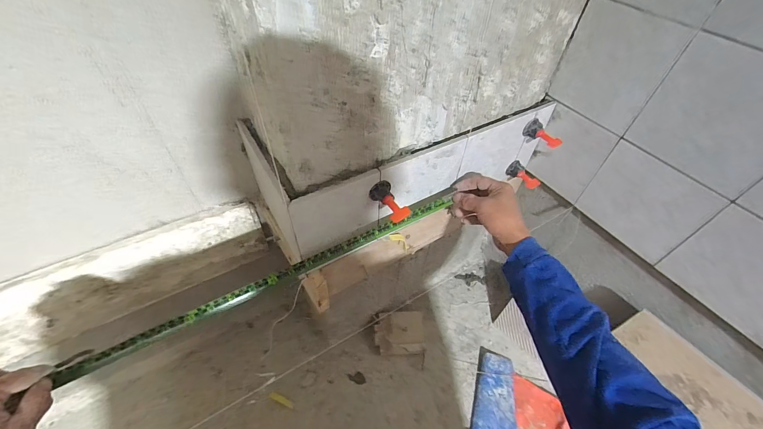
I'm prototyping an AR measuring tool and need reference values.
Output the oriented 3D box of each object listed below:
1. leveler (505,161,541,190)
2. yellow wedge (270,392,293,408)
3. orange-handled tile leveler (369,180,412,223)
[{"bbox_3d":[0.256,-0.066,0.589,0.026,0.028,0.063,-23,55,-21],"label":"leveler"},{"bbox_3d":[-0.211,0.392,0.688,0.056,0.007,0.012,21,52,14],"label":"yellow wedge"},{"bbox_3d":[0.011,-0.016,0.417,0.032,0.029,0.053,-21,54,-20],"label":"orange-handled tile leveler"}]

